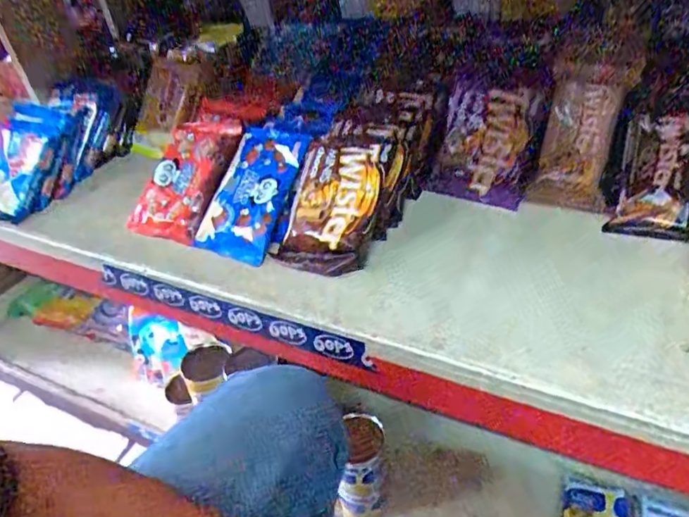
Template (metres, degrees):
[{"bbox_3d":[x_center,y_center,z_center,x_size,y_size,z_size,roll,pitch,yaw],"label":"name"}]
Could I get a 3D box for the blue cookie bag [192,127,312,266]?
[{"bbox_3d":[-0.093,-0.070,0.554,0.089,0.020,0.148,16,78,18],"label":"blue cookie bag"}]

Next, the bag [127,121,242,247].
[{"bbox_3d":[-0.175,-0.091,0.592,0.084,0.030,0.155,15,72,14],"label":"bag"}]

